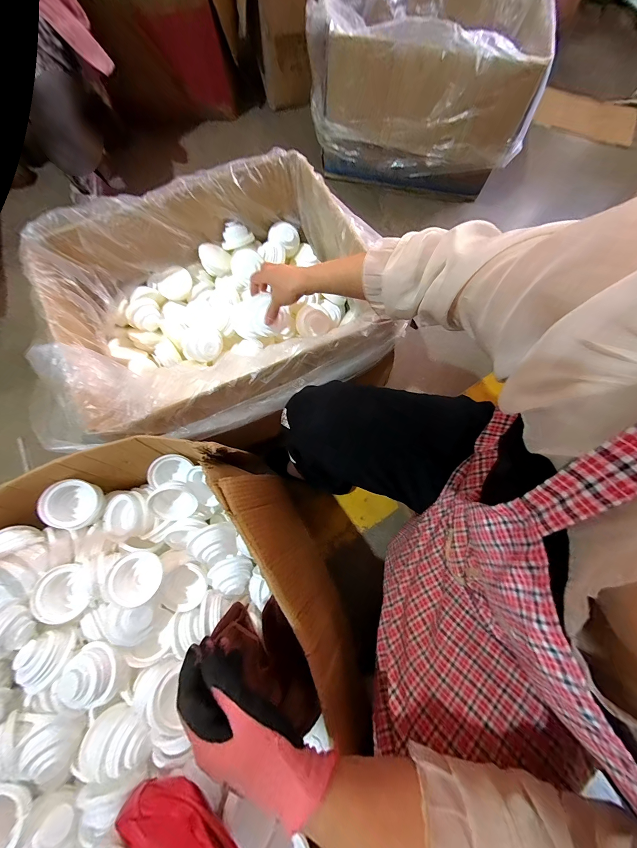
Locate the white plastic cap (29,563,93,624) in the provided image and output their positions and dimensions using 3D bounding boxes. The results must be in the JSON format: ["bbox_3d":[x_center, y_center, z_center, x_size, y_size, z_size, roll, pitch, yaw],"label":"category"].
[{"bbox_3d":[-0.380,0.252,0.450,0.079,0.046,0.077,-14,87,-41],"label":"white plastic cap"}]

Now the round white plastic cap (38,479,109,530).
[{"bbox_3d":[-0.410,0.135,0.500,0.087,0.043,0.078,44,56,-25],"label":"round white plastic cap"}]

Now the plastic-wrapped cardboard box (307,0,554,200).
[{"bbox_3d":[0.319,-1.066,0.935,0.655,0.344,0.451,9,74,2],"label":"plastic-wrapped cardboard box"}]

